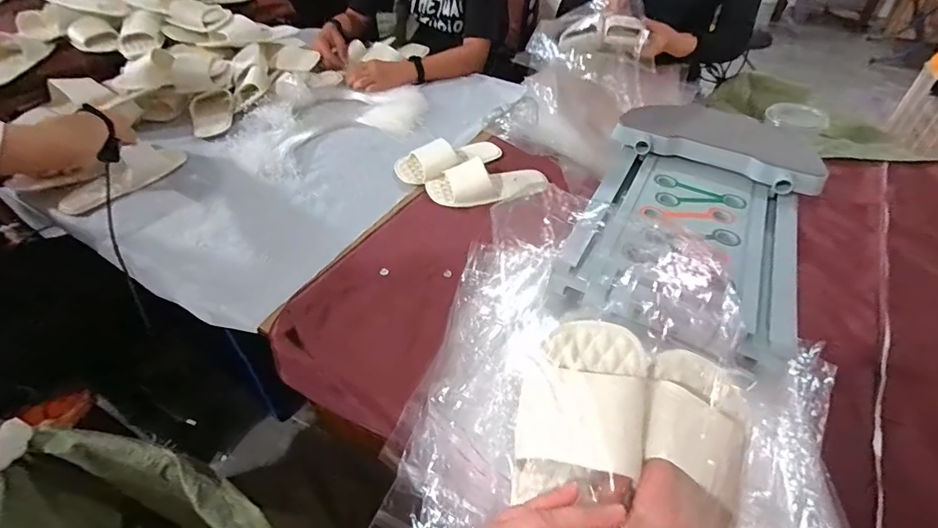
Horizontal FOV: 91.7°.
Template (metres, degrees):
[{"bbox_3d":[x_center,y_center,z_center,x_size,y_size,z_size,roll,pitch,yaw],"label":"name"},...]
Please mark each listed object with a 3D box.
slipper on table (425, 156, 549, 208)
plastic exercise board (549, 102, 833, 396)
[{"bbox_3d":[0.038,-0.159,0.866,0.229,0.046,0.097,-8,45,-7],"label":"slipper on table"},{"bbox_3d":[0.342,-0.075,0.686,0.318,0.099,0.454,19,47,19],"label":"plastic exercise board"}]

